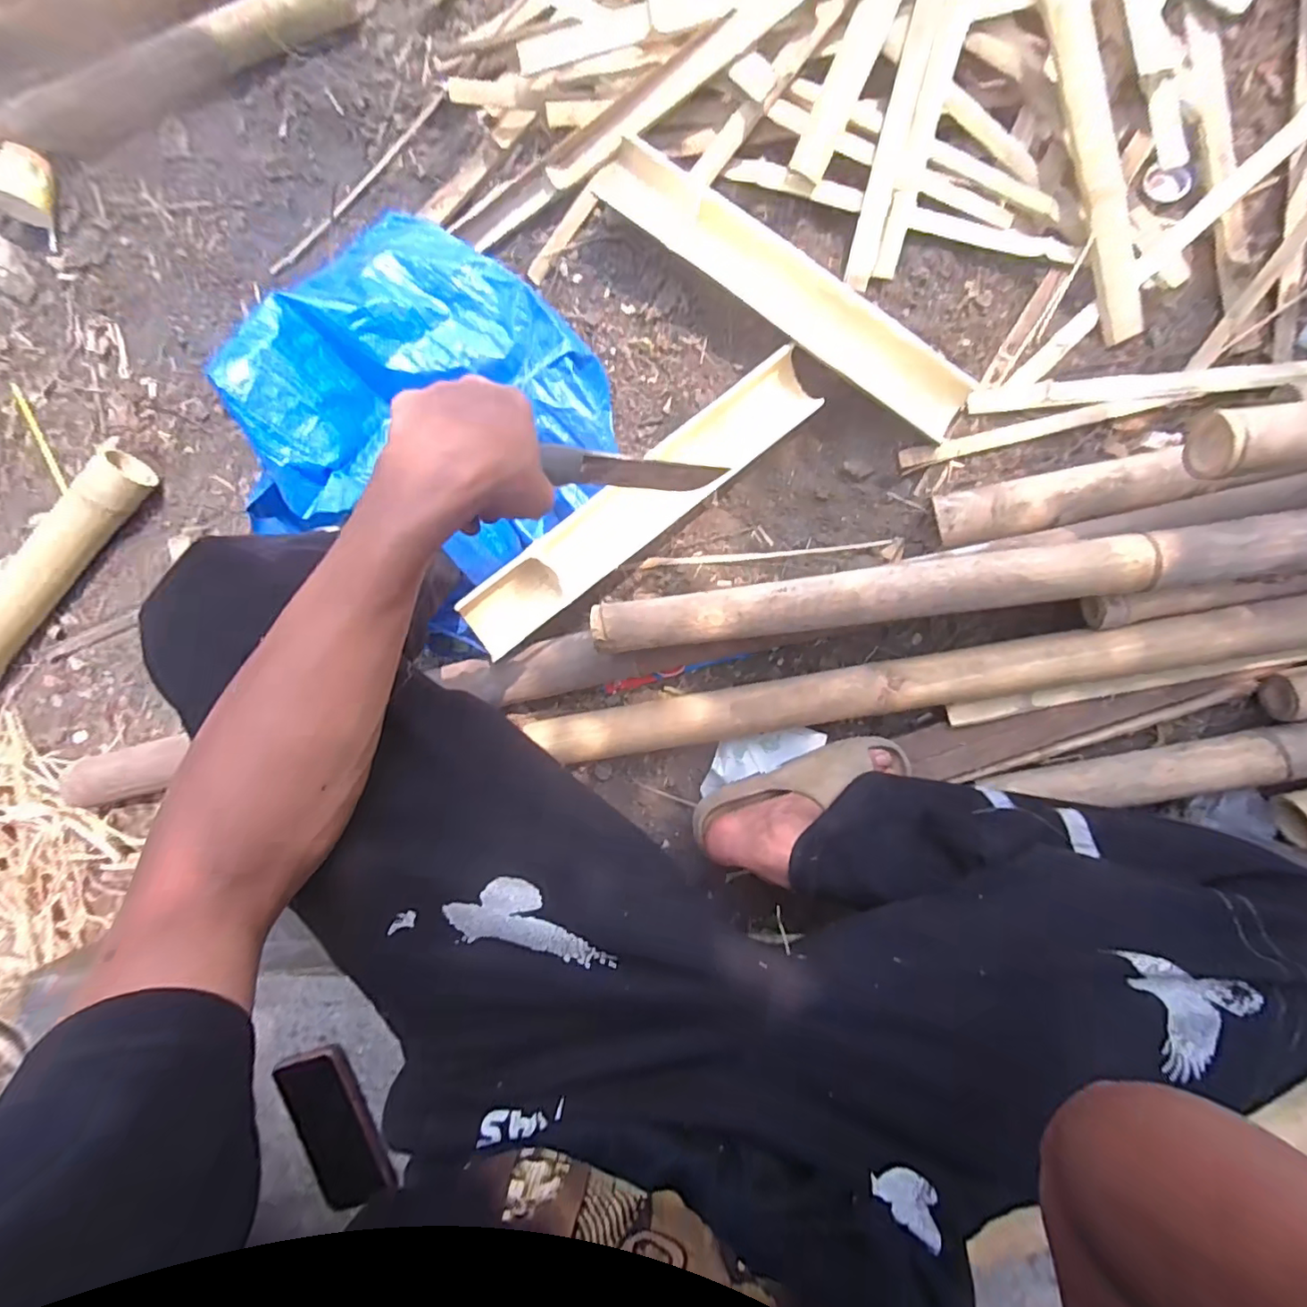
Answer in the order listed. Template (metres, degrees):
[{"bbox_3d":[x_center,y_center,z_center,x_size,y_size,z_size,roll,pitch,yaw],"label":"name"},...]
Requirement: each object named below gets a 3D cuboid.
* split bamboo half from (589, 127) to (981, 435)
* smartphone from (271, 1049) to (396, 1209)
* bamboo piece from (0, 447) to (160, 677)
[{"bbox_3d":[0.161,-0.452,0.716,0.534,0.050,0.085,35,96,2],"label":"split bamboo half"},{"bbox_3d":[-0.306,0.452,0.554,0.068,0.010,0.144,-30,80,-3],"label":"smartphone"},{"bbox_3d":[-0.916,-0.090,0.851,0.068,0.067,0.503,42,96,1],"label":"bamboo piece"}]

